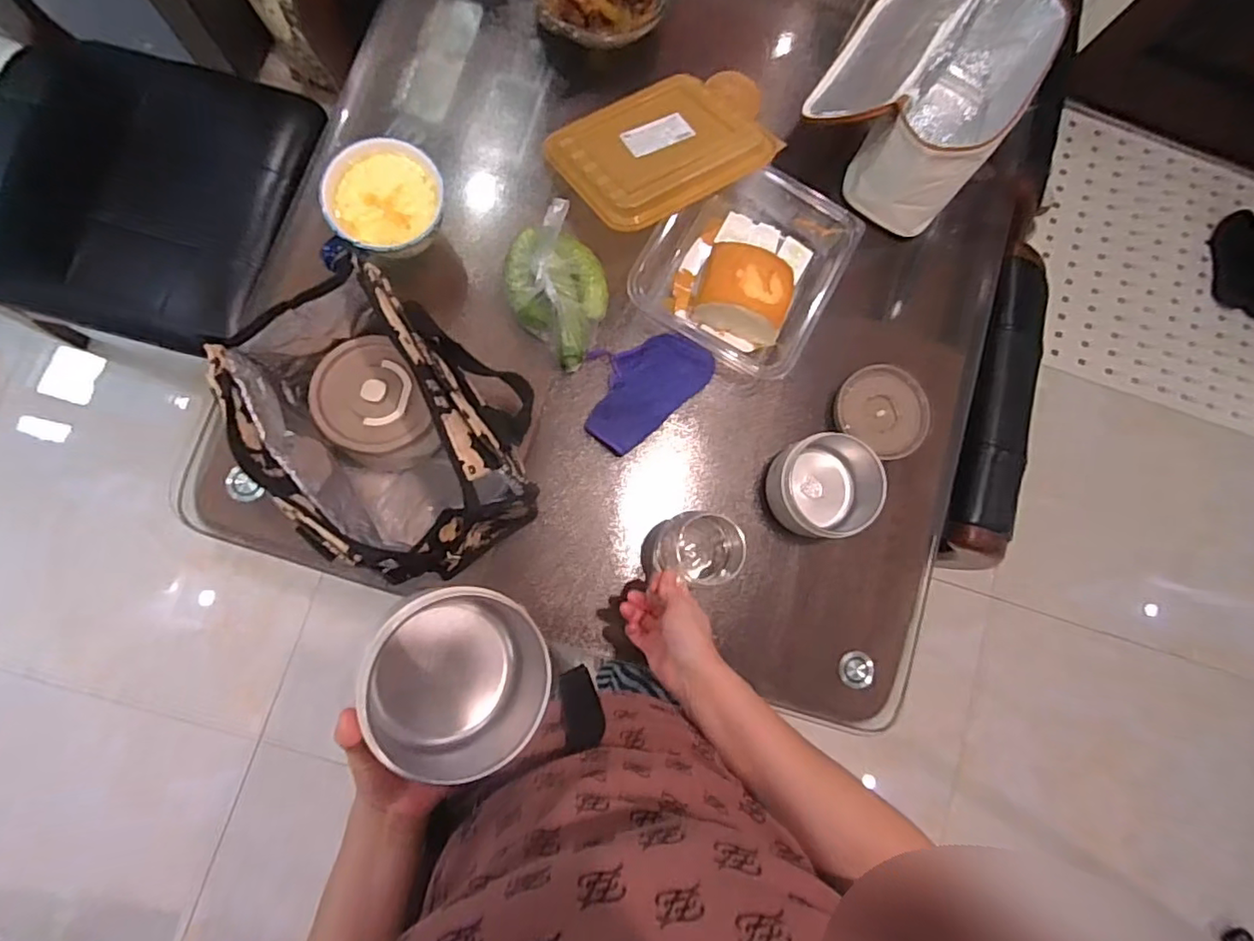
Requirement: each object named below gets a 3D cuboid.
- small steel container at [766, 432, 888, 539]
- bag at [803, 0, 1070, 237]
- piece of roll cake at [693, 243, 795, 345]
[{"bbox_3d":[0.233,0.020,0.714,0.109,0.094,0.106,-9,85,-7],"label":"small steel container"},{"bbox_3d":[0.371,-0.476,0.756,0.225,0.163,0.276,36,81,-1],"label":"bag"},{"bbox_3d":[0.139,-0.215,0.707,0.106,0.056,0.099,15,82,-4],"label":"piece of roll cake"}]

